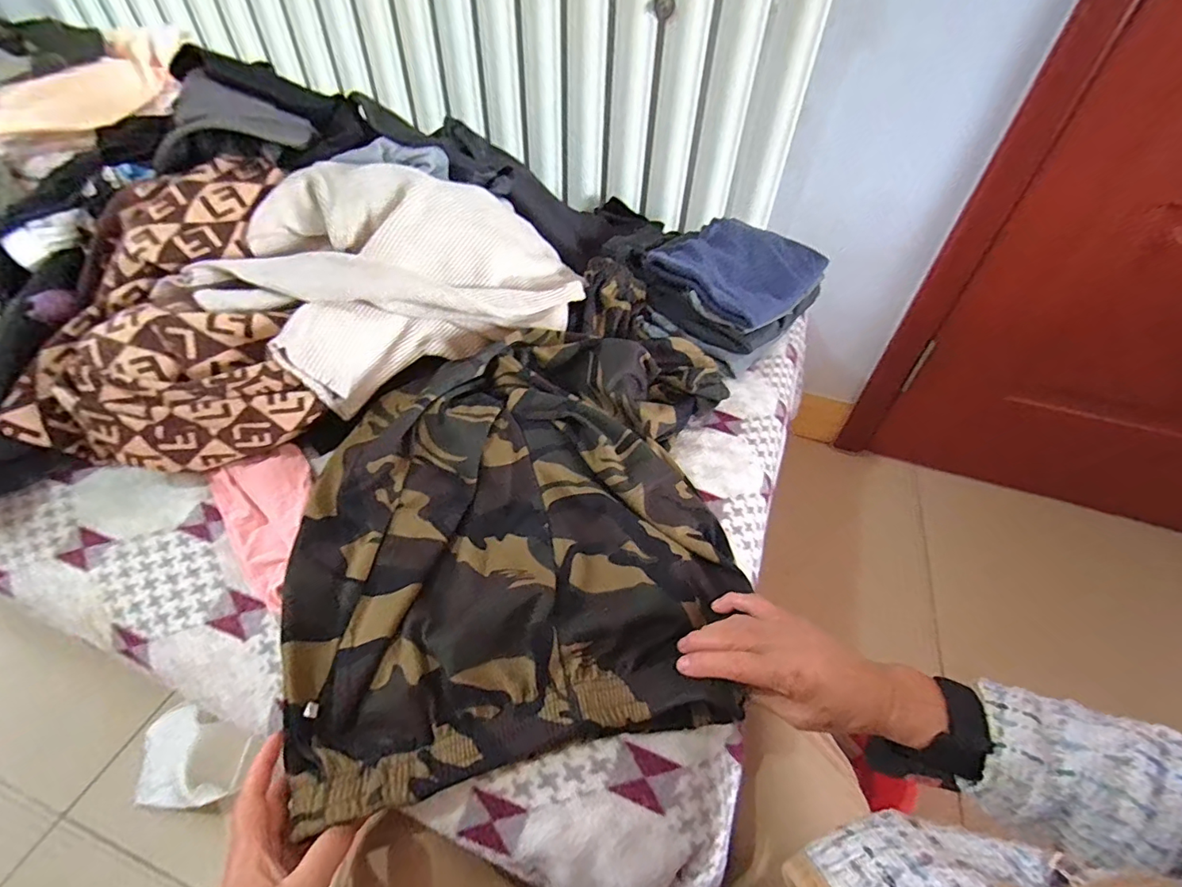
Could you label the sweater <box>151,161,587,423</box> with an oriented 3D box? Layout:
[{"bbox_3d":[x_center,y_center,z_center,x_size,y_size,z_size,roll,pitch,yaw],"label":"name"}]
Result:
[{"bbox_3d":[-0.218,-0.199,0.575,0.275,0.137,0.365,36,54,28],"label":"sweater"}]

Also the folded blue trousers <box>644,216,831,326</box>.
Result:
[{"bbox_3d":[0.213,-0.270,0.776,0.211,0.056,0.237,35,53,27],"label":"folded blue trousers"}]

